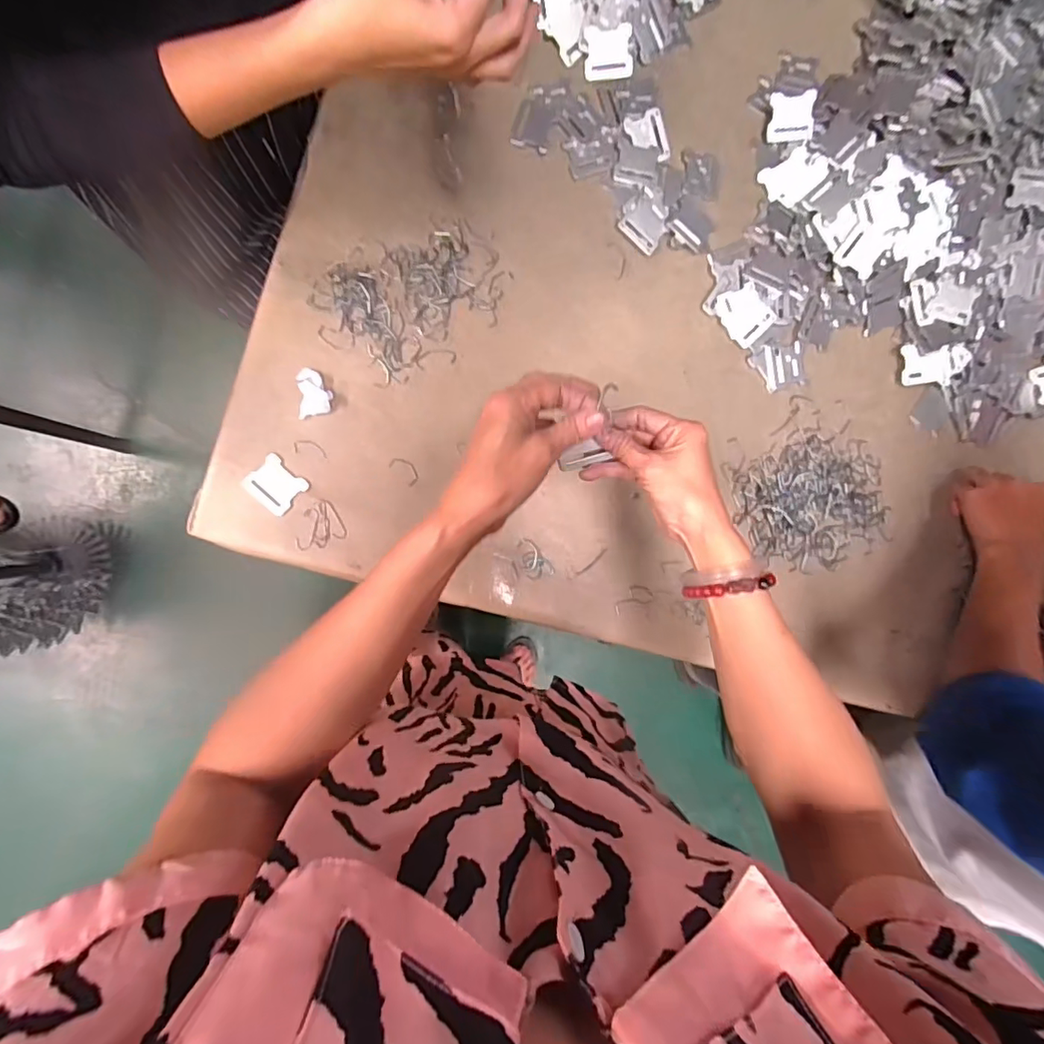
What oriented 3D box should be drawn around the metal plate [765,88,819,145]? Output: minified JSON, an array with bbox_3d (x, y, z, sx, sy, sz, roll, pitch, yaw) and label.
[{"bbox_3d":[0.302,-0.455,0.609,0.047,0.006,0.047,5,112,14],"label":"metal plate"}]

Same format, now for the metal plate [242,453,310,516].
[{"bbox_3d":[-0.248,-0.037,0.546,0.049,0.004,0.045,42,79,-7],"label":"metal plate"}]

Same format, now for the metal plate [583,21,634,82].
[{"bbox_3d":[0.096,-0.514,0.595,0.053,0.006,0.048,-5,109,2],"label":"metal plate"}]

